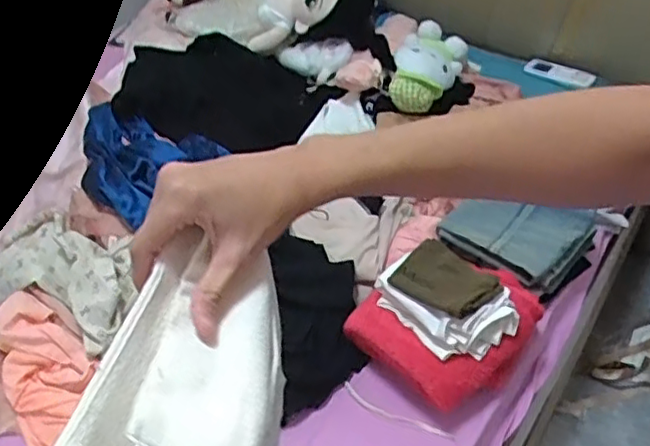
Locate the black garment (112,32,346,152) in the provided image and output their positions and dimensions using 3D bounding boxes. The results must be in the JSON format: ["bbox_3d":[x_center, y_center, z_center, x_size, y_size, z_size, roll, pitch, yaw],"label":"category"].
[{"bbox_3d":[-0.239,-0.320,1.537,0.511,0.170,0.199,7,48,13],"label":"black garment"}]

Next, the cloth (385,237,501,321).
[{"bbox_3d":[0.184,0.083,0.989,0.105,0.034,0.144,-34,52,-24],"label":"cloth"}]

